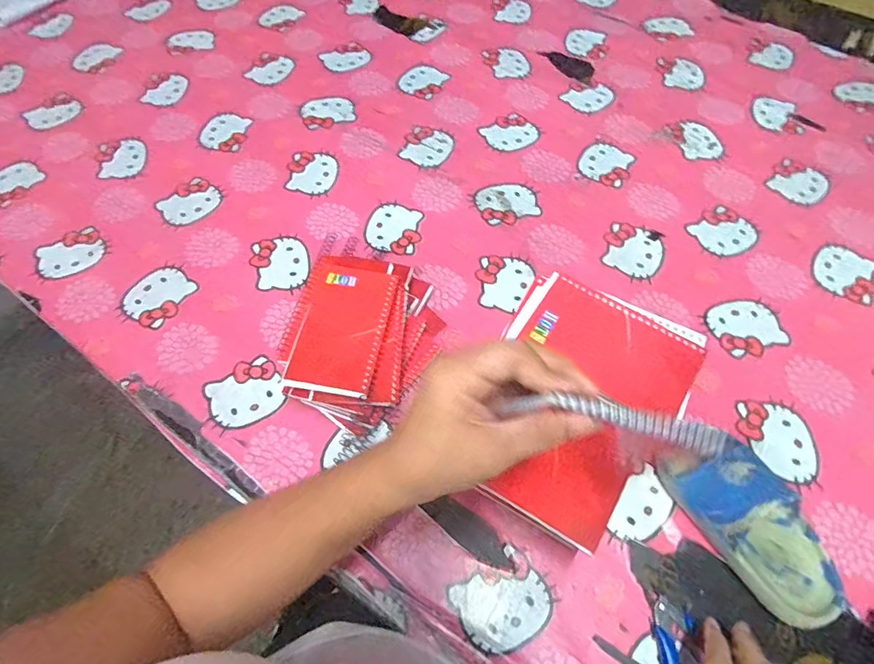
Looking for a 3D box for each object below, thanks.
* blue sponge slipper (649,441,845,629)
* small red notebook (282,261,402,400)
[{"bbox_3d":[0.274,0.164,0.419,0.078,0.060,0.162,-31,64,-16],"label":"blue sponge slipper"},{"bbox_3d":[-0.089,-0.008,0.476,0.080,0.009,0.141,10,61,6],"label":"small red notebook"}]

